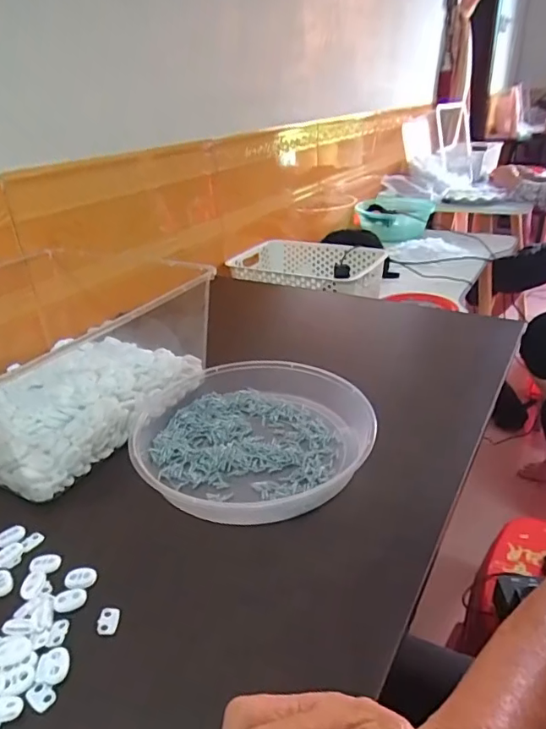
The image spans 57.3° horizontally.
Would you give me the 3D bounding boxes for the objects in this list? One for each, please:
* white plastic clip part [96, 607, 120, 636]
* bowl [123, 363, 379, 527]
[{"bbox_3d":[-0.114,0.178,0.348,0.013,0.005,0.019,-2,28,1],"label":"white plastic clip part"},{"bbox_3d":[-0.019,0.068,0.504,0.225,0.039,0.223,-2,28,1],"label":"bowl"}]

